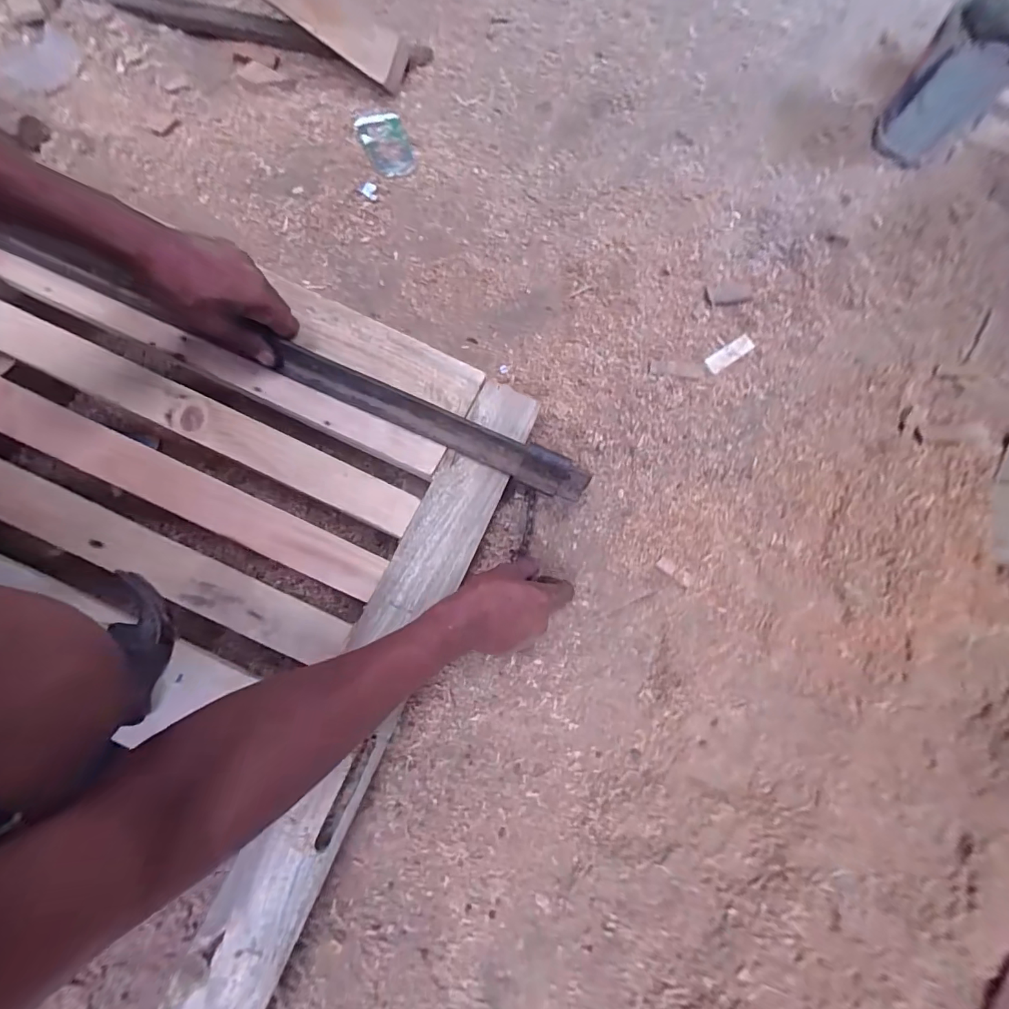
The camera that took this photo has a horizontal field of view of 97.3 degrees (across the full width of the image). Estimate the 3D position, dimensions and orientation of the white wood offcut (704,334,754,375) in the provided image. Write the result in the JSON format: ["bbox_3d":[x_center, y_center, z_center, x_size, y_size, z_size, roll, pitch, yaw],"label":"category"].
[{"bbox_3d":[0.334,-0.224,0.657,0.087,0.004,0.026,-35,77,-12],"label":"white wood offcut"}]

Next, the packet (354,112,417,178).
[{"bbox_3d":[-0.198,-0.601,0.744,0.074,0.016,0.135,-20,74,-8],"label":"packet"}]

